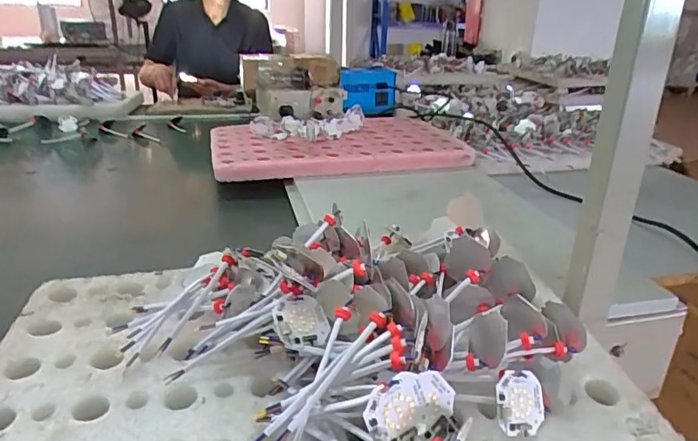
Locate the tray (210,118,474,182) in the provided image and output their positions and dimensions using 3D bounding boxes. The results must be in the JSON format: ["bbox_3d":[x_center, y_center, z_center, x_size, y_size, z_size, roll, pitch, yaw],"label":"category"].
[{"bbox_3d":[-0.033,-0.175,1.196,0.554,0.043,0.360,-5,23,-17],"label":"tray"}]

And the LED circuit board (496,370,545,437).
[{"bbox_3d":[0.135,0.142,0.402,0.048,0.046,0.007,12,-21,-24],"label":"LED circuit board"}]

